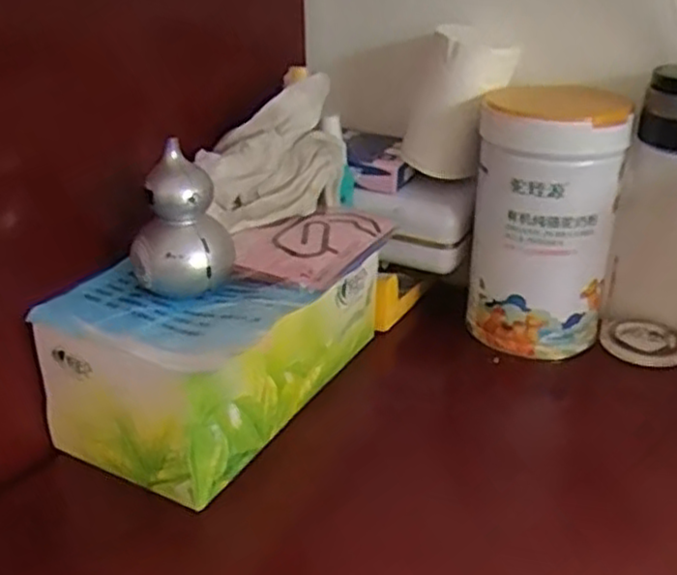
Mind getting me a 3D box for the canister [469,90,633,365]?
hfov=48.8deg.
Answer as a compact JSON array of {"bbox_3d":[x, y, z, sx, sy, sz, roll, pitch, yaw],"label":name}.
[{"bbox_3d":[0.161,-0.055,0.596,0.111,0.196,0.096,6,28,13],"label":"canister"}]

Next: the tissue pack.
[{"bbox_3d":[-0.074,0.029,0.530,0.142,0.101,0.246,14,31,26],"label":"tissue pack"}]

